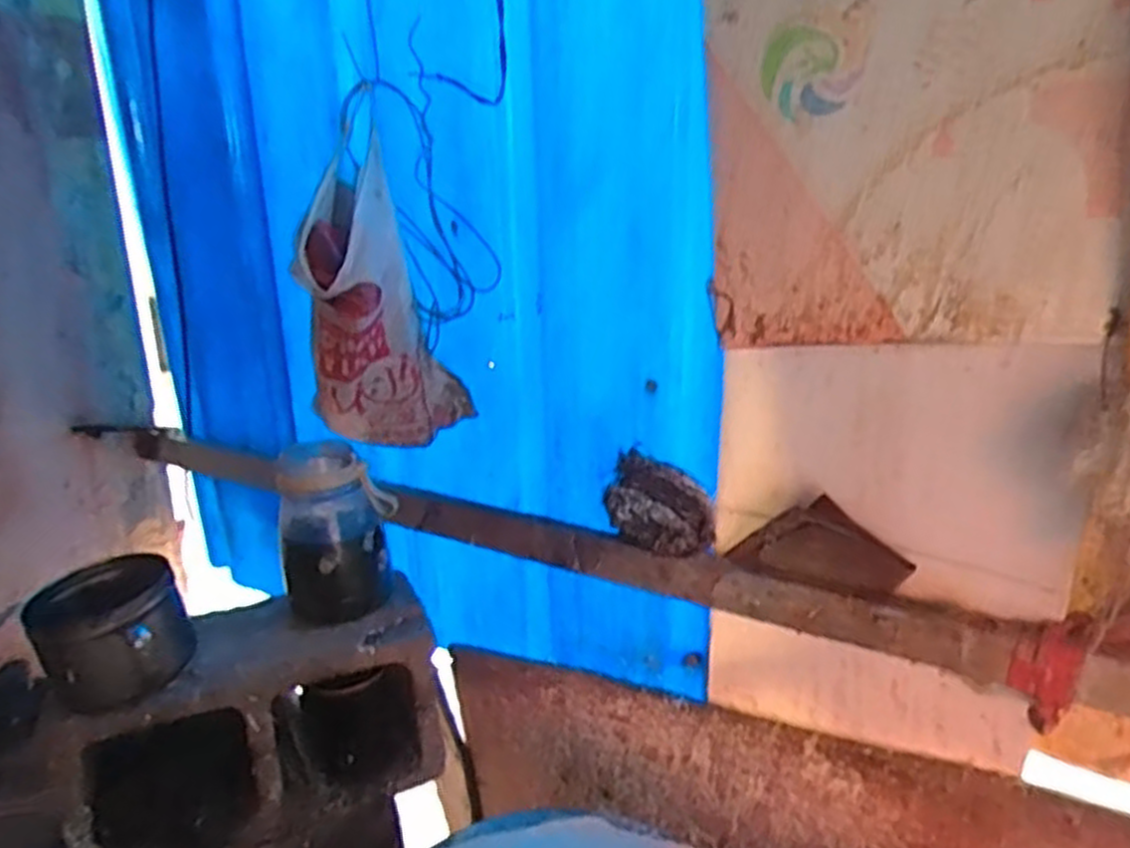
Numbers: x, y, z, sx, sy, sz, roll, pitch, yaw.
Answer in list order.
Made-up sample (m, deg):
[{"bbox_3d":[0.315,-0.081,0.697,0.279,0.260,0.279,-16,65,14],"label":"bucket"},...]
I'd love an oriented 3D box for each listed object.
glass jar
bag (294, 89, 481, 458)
[{"bbox_3d":[-0.261,0.119,0.887,0.106,0.172,0.106,-1,17,0],"label":"glass jar"},{"bbox_3d":[-0.193,-0.129,0.853,0.165,0.338,0.216,-5,17,-11],"label":"bag"}]

